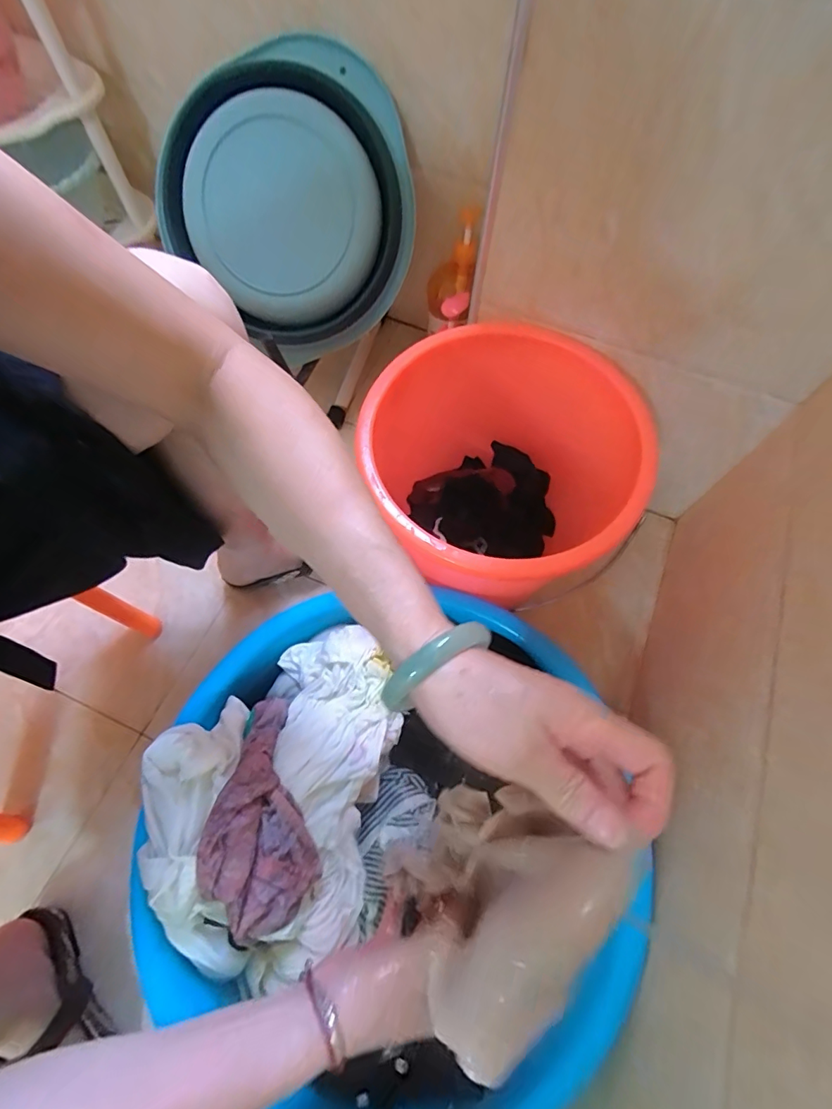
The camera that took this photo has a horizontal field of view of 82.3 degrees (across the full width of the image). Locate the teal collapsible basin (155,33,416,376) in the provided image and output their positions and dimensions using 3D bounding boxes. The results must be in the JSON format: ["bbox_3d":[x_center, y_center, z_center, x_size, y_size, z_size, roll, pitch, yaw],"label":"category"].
[{"bbox_3d":[-0.173,-0.495,0.676,0.355,0.040,0.351,1,112,3],"label":"teal collapsible basin"}]

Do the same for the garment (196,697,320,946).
[{"bbox_3d":[-0.145,0.232,0.438,0.087,0.066,0.197,-9,67,-5],"label":"garment"}]

